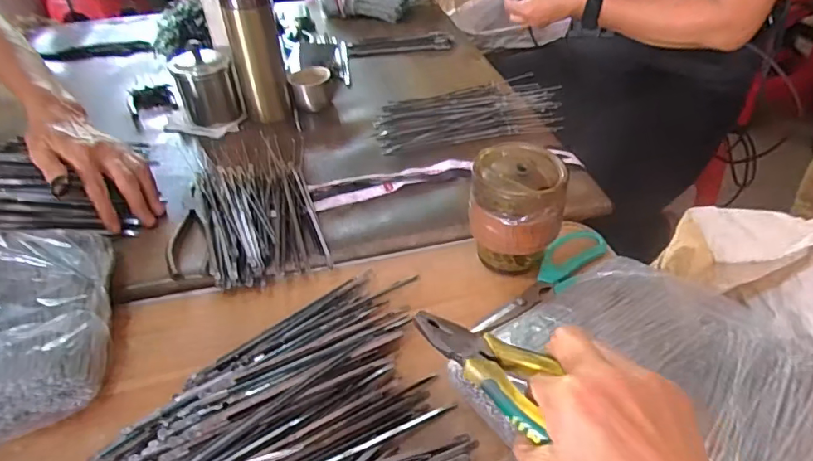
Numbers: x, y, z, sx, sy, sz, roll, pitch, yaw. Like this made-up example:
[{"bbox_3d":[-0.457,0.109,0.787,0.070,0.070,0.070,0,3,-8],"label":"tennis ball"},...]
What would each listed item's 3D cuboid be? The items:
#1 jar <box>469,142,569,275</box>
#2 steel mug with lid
[{"bbox_3d":[0.103,-0.019,0.477,0.083,0.101,0.081,5,43,6],"label":"jar"},{"bbox_3d":[-0.291,-0.215,0.719,0.077,0.096,0.091,-19,44,-17],"label":"steel mug with lid"}]

